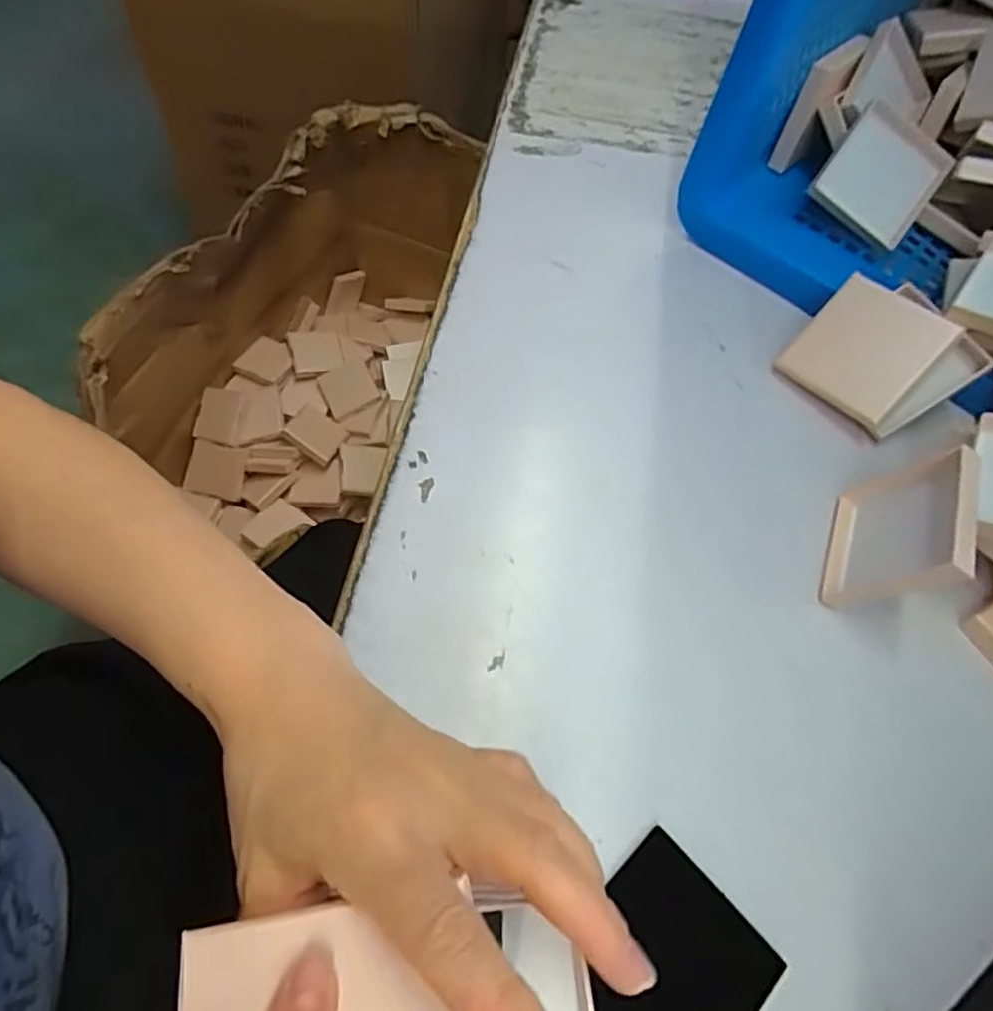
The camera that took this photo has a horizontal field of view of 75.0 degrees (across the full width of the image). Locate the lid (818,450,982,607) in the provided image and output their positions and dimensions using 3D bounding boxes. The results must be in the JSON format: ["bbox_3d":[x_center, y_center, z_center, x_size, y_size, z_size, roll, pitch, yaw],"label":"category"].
[{"bbox_3d":[0.210,0.013,0.340,0.010,0.077,0.083,37,59,-10],"label":"lid"}]

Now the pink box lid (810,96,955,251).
[{"bbox_3d":[0.269,-0.230,0.451,0.076,0.008,0.070,31,98,-9],"label":"pink box lid"}]

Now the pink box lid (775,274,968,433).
[{"bbox_3d":[0.228,-0.097,0.404,0.073,0.011,0.075,44,104,26],"label":"pink box lid"}]

